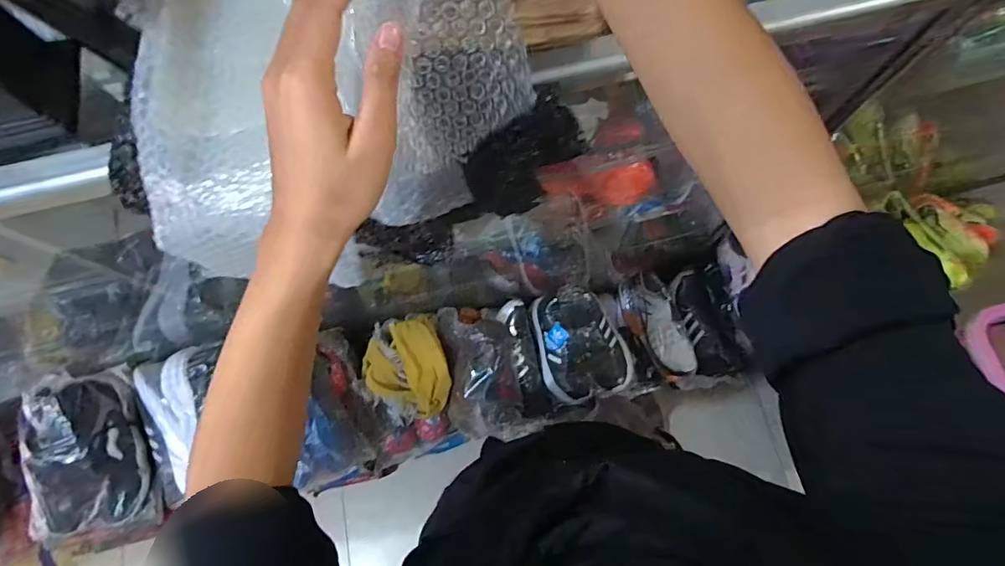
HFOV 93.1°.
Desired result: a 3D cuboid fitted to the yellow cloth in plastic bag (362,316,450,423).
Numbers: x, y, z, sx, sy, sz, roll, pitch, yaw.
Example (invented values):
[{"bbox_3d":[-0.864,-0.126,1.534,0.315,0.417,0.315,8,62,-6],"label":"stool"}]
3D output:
[{"bbox_3d":[-0.207,0.186,1.036,0.168,0.080,0.219,-15,94,-11],"label":"yellow cloth in plastic bag"}]

